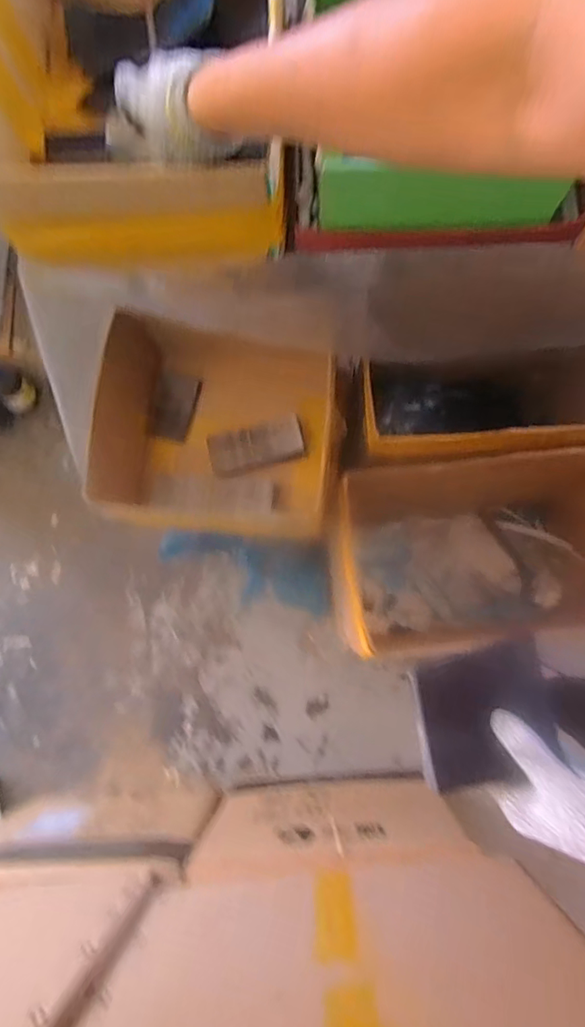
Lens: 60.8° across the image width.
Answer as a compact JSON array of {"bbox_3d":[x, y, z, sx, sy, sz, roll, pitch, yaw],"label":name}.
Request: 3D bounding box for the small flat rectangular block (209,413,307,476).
[{"bbox_3d":[-0.062,-0.115,0.848,0.156,0.021,0.070,-17,78,-2],"label":"small flat rectangular block"}]

